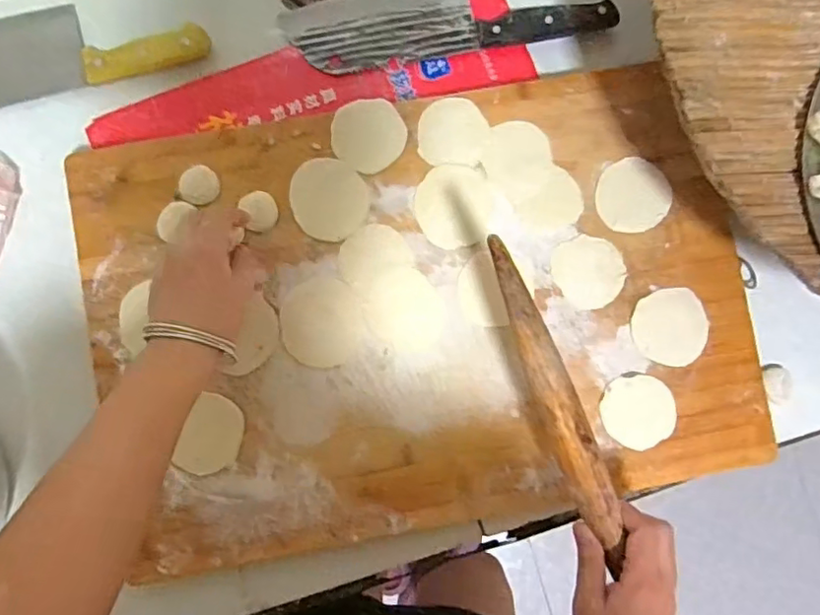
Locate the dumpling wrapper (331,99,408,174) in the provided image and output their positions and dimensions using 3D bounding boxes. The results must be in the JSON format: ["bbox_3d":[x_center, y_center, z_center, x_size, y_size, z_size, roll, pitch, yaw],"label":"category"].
[{"bbox_3d":[-0.036,-0.151,0.509,0.062,0.004,0.062,0,92,-4],"label":"dumpling wrapper"}]

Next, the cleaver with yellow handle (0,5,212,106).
[{"bbox_3d":[-0.328,-0.229,0.526,0.282,0.030,0.078,-14,86,-3],"label":"cleaver with yellow handle"}]

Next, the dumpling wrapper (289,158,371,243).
[{"bbox_3d":[-0.070,-0.093,0.505,0.066,0.004,0.069,7,85,-6],"label":"dumpling wrapper"}]

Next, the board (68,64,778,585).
[{"bbox_3d":[0.013,0.003,0.499,0.543,0.023,0.365,-10,84,-2],"label":"board"}]

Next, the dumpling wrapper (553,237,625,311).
[{"bbox_3d":[0.156,-0.031,0.508,0.058,0.004,0.063,0,86,-2],"label":"dumpling wrapper"}]

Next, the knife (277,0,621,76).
[{"bbox_3d":[0.035,-0.271,0.540,0.296,0.019,0.080,-9,86,-2],"label":"knife"}]

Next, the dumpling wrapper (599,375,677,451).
[{"bbox_3d":[0.197,0.091,0.503,0.062,0.004,0.061,1,90,3],"label":"dumpling wrapper"}]

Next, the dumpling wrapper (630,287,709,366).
[{"bbox_3d":[0.228,0.016,0.510,0.063,0.004,0.066,9,86,-1],"label":"dumpling wrapper"}]

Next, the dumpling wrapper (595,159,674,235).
[{"bbox_3d":[0.199,-0.100,0.518,0.064,0.004,0.064,-9,86,-2],"label":"dumpling wrapper"}]

